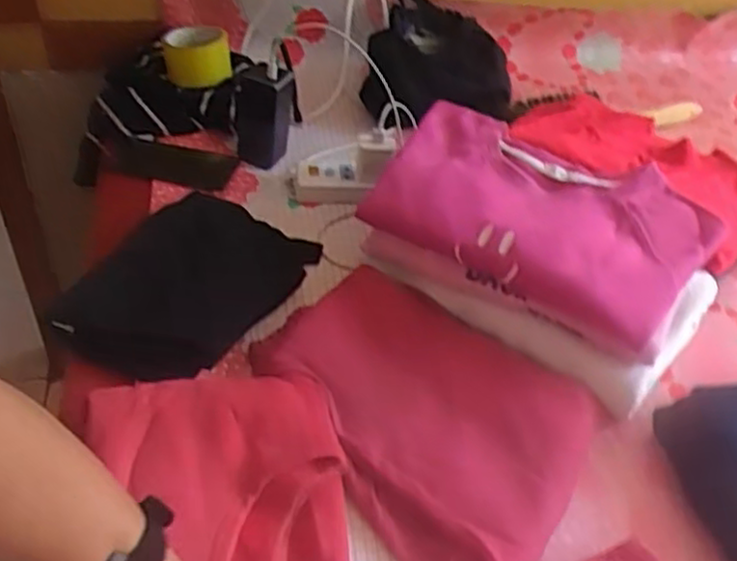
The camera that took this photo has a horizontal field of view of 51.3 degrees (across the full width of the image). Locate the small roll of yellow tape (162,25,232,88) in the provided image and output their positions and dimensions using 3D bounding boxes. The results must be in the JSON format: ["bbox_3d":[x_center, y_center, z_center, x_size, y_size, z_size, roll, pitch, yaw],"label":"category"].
[{"bbox_3d":[-0.233,-0.307,1.044,0.088,0.059,0.082,-6,46,-13],"label":"small roll of yellow tape"}]

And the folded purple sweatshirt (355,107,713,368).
[{"bbox_3d":[0.180,-0.065,0.820,0.339,0.068,0.196,24,47,18],"label":"folded purple sweatshirt"}]

